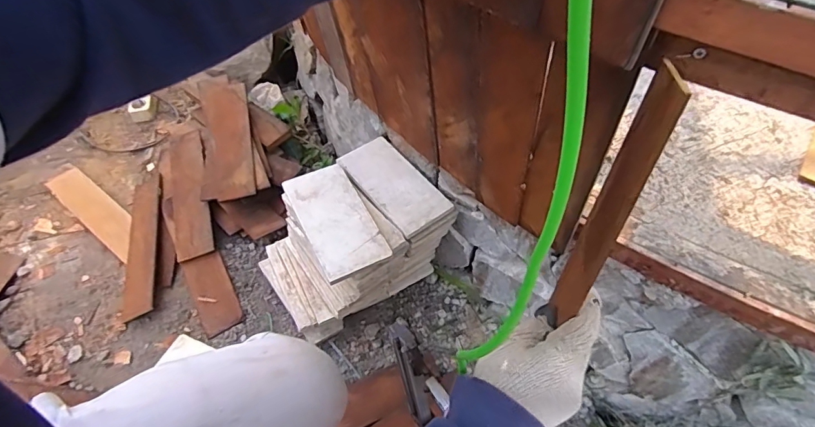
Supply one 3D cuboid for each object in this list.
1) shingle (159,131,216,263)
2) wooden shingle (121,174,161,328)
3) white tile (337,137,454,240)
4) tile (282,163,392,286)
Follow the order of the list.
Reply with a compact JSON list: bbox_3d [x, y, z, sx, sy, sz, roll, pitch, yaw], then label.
[{"bbox_3d":[-0.498,-0.044,1.017,0.100,0.017,0.324,-21,59,-1],"label":"shingle"},{"bbox_3d":[-0.573,0.066,0.981,0.083,0.011,0.331,-21,58,8],"label":"wooden shingle"},{"bbox_3d":[-0.024,-0.051,0.760,0.104,0.009,0.203,-32,59,-24],"label":"white tile"},{"bbox_3d":[-0.112,0.005,0.701,0.101,0.013,0.203,-22,55,-18],"label":"tile"}]

